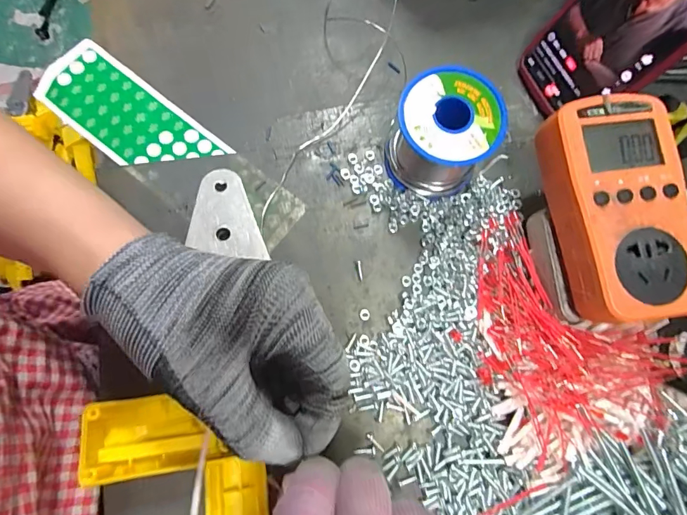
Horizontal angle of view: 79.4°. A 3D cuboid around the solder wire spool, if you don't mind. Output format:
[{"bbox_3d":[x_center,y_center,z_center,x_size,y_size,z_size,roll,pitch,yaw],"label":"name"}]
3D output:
[{"bbox_3d":[0.067,-0.080,0.282,0.063,0.062,0.067,0,78,-2],"label":"solder wire spool"}]

